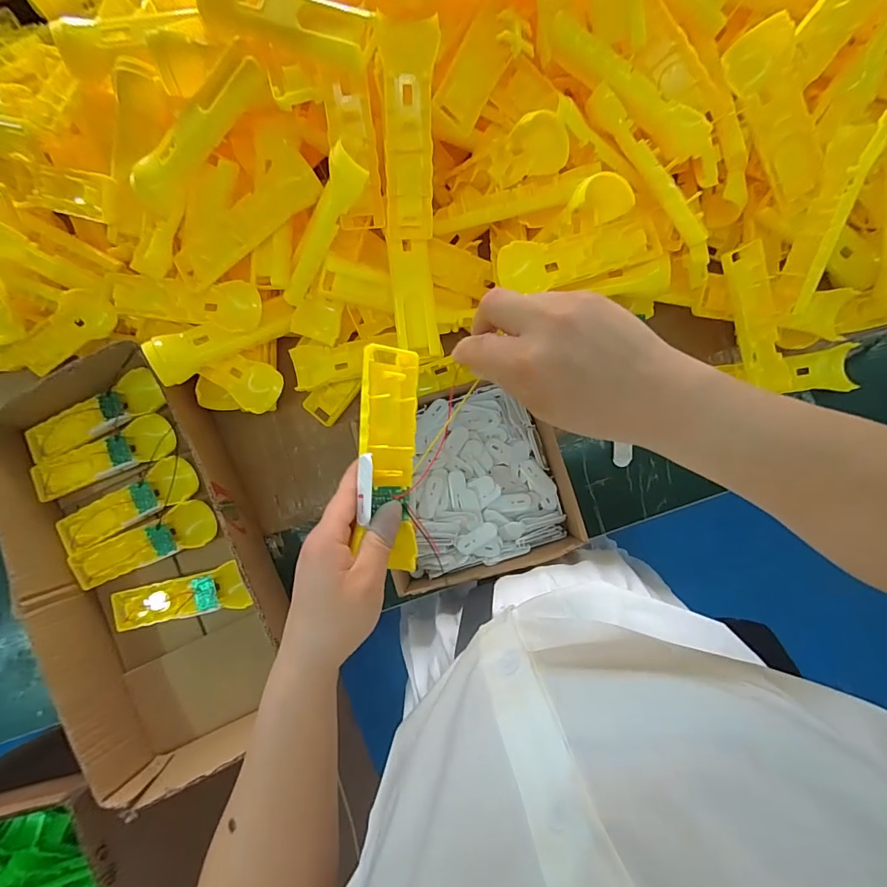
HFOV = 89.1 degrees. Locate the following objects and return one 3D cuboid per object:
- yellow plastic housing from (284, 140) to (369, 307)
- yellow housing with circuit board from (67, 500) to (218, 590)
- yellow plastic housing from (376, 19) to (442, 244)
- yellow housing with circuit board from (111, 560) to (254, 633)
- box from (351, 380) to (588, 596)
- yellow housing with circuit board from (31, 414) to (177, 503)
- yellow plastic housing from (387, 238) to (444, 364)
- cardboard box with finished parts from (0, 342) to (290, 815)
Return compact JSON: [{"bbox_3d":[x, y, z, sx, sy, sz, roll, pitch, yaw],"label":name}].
[{"bbox_3d":[-0.116,-0.193,0.423,0.031,0.019,0.158,51,133,5],"label":"yellow plastic housing"},{"bbox_3d":[-0.340,0.114,0.510,0.155,0.035,0.051,-20,85,0],"label":"yellow housing with circuit board"},{"bbox_3d":[-0.030,-0.269,0.401,0.044,0.019,0.158,3,118,2],"label":"yellow plastic housing"},{"bbox_3d":[-0.295,0.173,0.504,0.150,0.030,0.050,-12,85,1],"label":"yellow housing with circuit board"},{"bbox_3d":[0.028,0.039,0.492,0.210,0.054,0.200,-14,85,1],"label":"box"},{"bbox_3d":[-0.385,0.017,0.506,0.163,0.018,0.051,-22,85,0],"label":"yellow housing with circuit board"},{"bbox_3d":[-0.028,-0.138,0.438,0.041,0.011,0.115,-8,85,1],"label":"yellow plastic housing"},{"bbox_3d":[-0.325,0.129,0.492,0.242,0.082,0.439,-23,85,0],"label":"cardboard box with finished parts"}]

